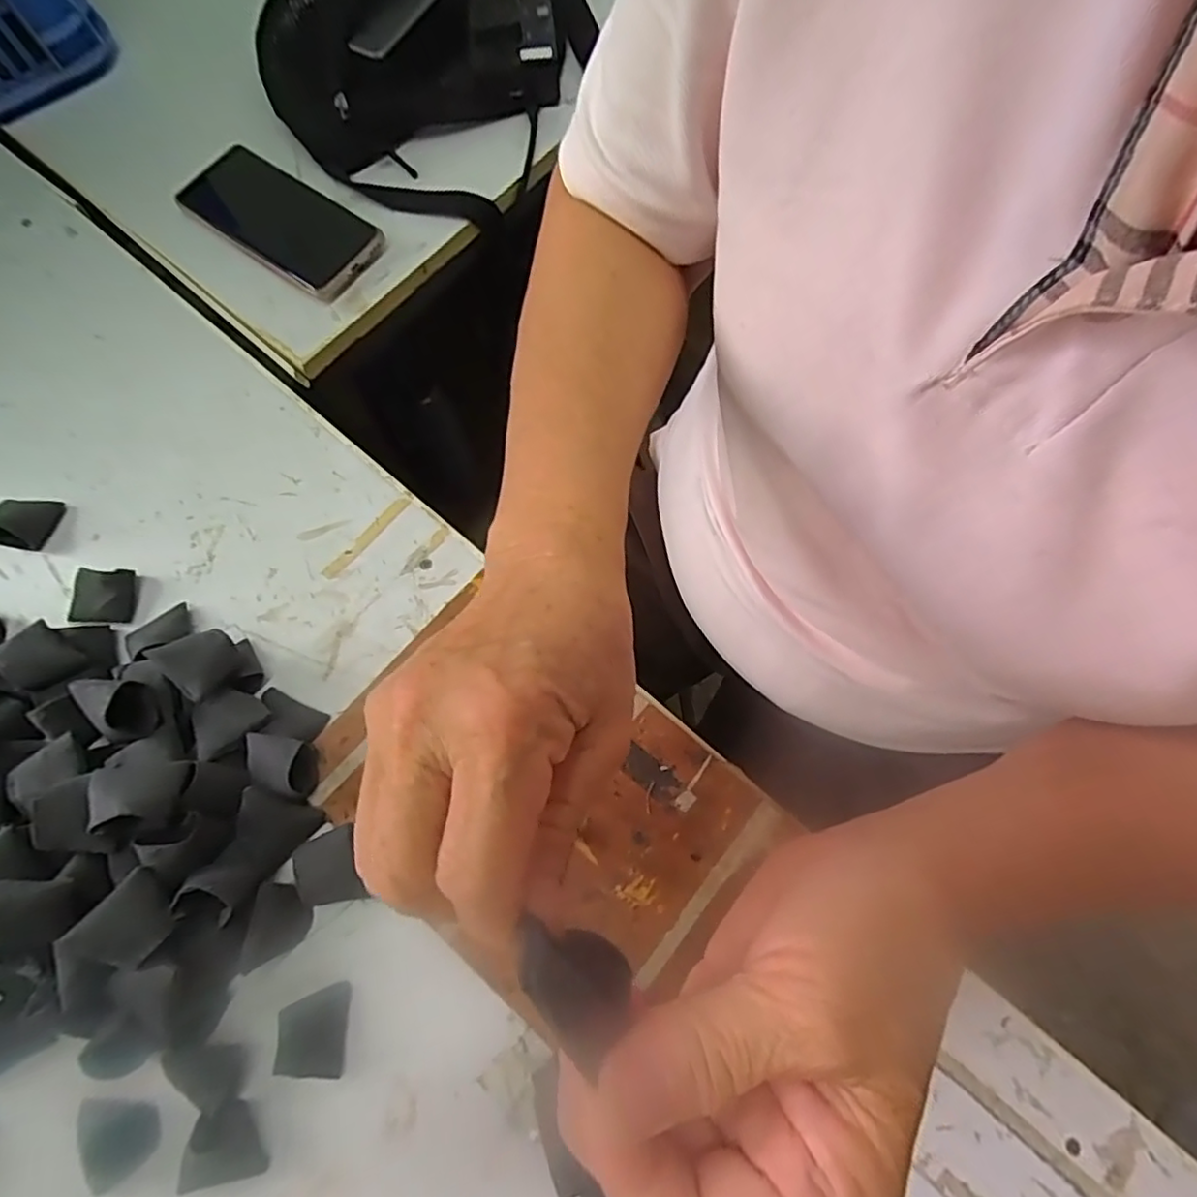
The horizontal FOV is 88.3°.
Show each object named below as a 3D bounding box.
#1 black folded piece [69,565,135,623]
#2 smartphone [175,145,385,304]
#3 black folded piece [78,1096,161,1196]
[{"bbox_3d":[-0.323,-0.003,0.401,0.040,0.021,0.036,4,75,2],"label":"black folded piece"},{"bbox_3d":[-0.244,-0.293,0.478,0.154,0.016,0.075,35,78,9],"label":"smartphone"},{"bbox_3d":[-0.252,0.283,0.325,0.030,0.015,0.043,-17,75,-4],"label":"black folded piece"}]

